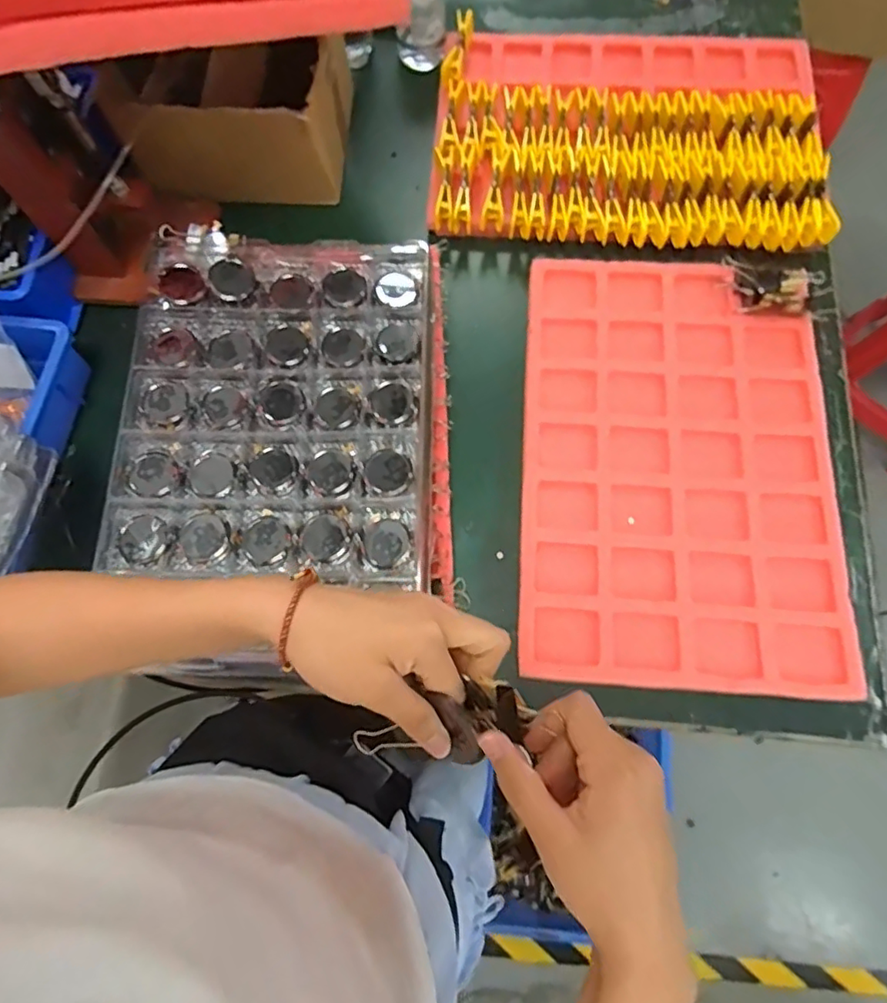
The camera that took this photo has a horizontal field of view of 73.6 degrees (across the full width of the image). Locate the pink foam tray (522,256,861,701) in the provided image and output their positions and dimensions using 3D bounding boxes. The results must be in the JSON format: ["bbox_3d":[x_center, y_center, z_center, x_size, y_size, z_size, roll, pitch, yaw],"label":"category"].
[{"bbox_3d":[0.260,-0.049,0.653,0.341,0.020,0.492,3,73,3],"label":"pink foam tray"}]

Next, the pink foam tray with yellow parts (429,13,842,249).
[{"bbox_3d":[0.240,-0.493,0.774,0.493,0.059,0.367,3,73,2],"label":"pink foam tray with yellow parts"}]

